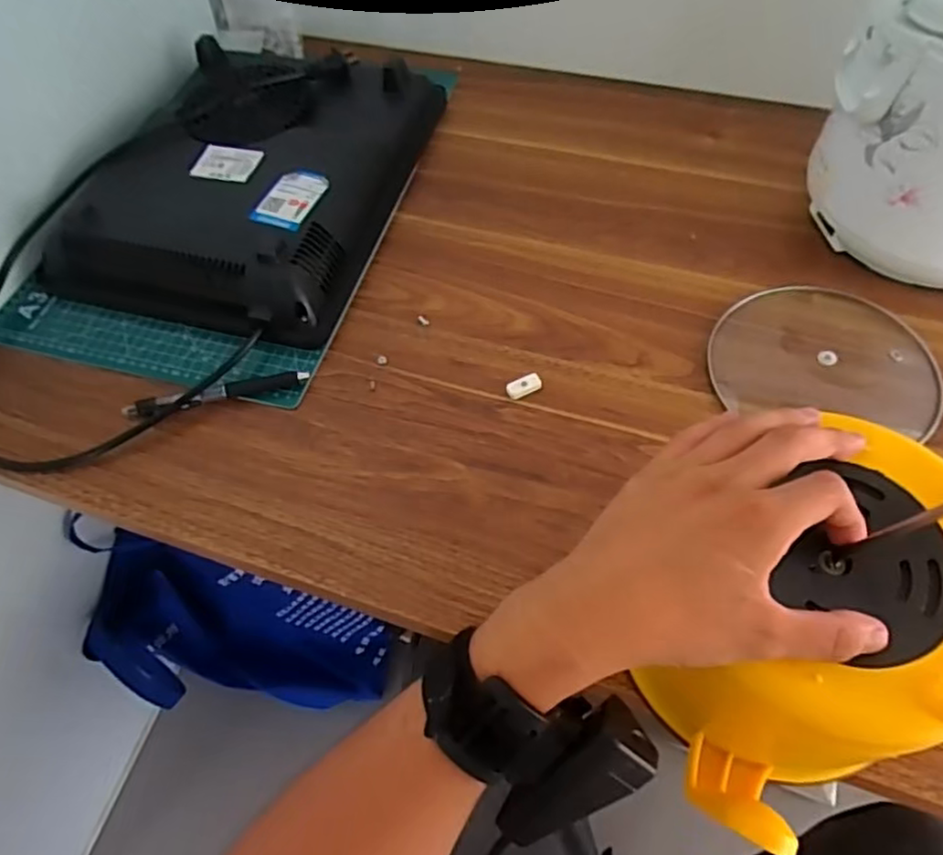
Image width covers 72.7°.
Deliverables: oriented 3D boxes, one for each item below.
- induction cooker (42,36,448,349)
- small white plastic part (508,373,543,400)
[{"bbox_3d":[-0.194,-0.239,0.597,0.257,0.058,0.338,14,60,12],"label":"induction cooker"},{"bbox_3d":[0.040,-0.032,0.484,0.028,0.007,0.014,-26,60,-12],"label":"small white plastic part"}]

